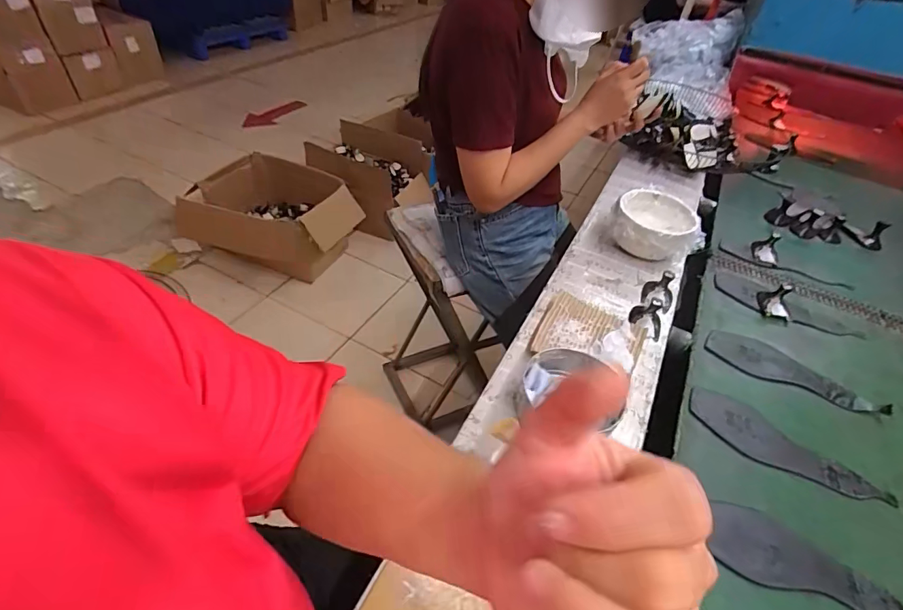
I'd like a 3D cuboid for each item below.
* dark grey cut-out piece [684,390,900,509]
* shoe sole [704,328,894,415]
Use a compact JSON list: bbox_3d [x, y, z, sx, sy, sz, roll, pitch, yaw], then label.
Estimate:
[{"bbox_3d":[0.417,0.184,0.575,0.232,0.008,0.075,34,49,25],"label":"dark grey cut-out piece"},{"bbox_3d":[0.509,0.097,0.678,0.239,0.005,0.092,22,45,14],"label":"shoe sole"}]

